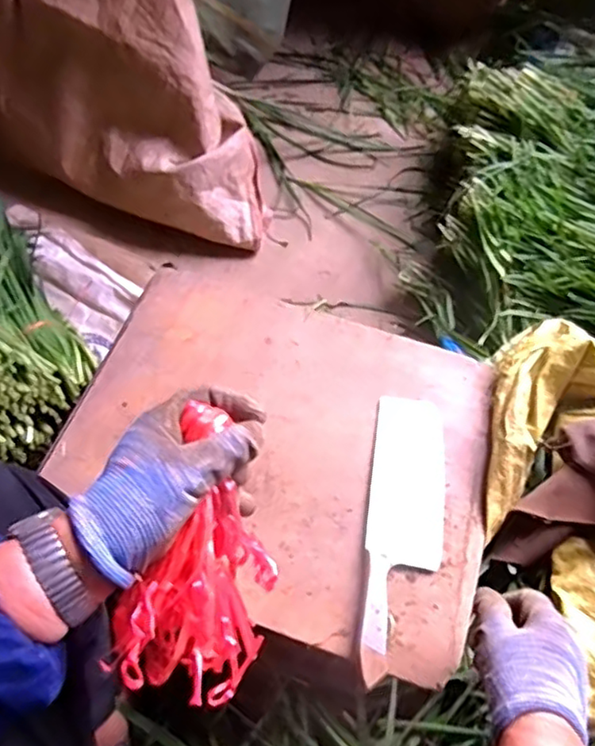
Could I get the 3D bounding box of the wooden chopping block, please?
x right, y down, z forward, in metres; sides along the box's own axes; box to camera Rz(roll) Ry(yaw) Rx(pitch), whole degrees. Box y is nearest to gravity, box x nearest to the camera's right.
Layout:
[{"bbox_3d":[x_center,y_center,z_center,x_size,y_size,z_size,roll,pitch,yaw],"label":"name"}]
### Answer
[{"bbox_3d":[-0.017,0.074,0.664,0.440,0.029,0.339,19,63,7],"label":"wooden chopping block"}]

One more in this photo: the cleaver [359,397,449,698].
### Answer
[{"bbox_3d":[0.107,0.147,0.610,0.076,0.024,0.279,8,62,2],"label":"cleaver"}]

